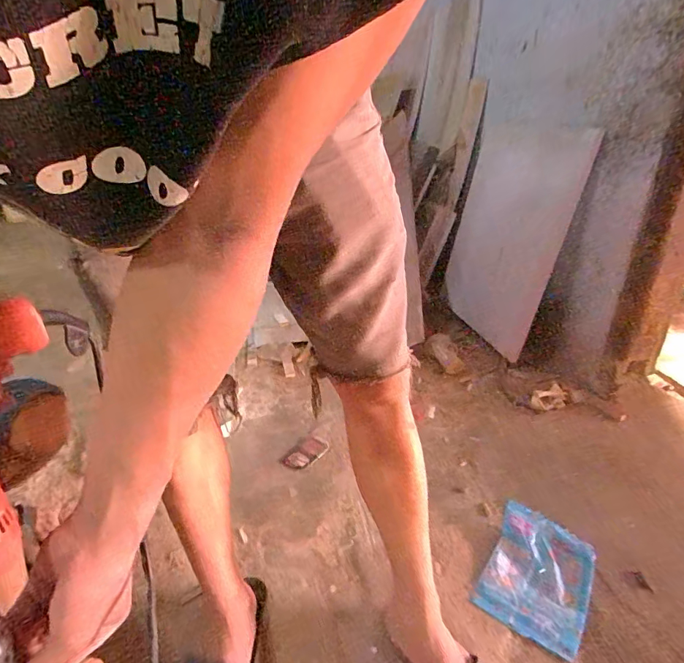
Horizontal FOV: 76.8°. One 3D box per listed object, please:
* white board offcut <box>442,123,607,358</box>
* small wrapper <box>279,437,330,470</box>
[{"bbox_3d":[0.536,-0.325,1.464,0.025,0.671,0.523,2,25,-21],"label":"white board offcut"},{"bbox_3d":[-0.091,0.299,1.062,0.074,0.006,0.112,23,36,38],"label":"small wrapper"}]

